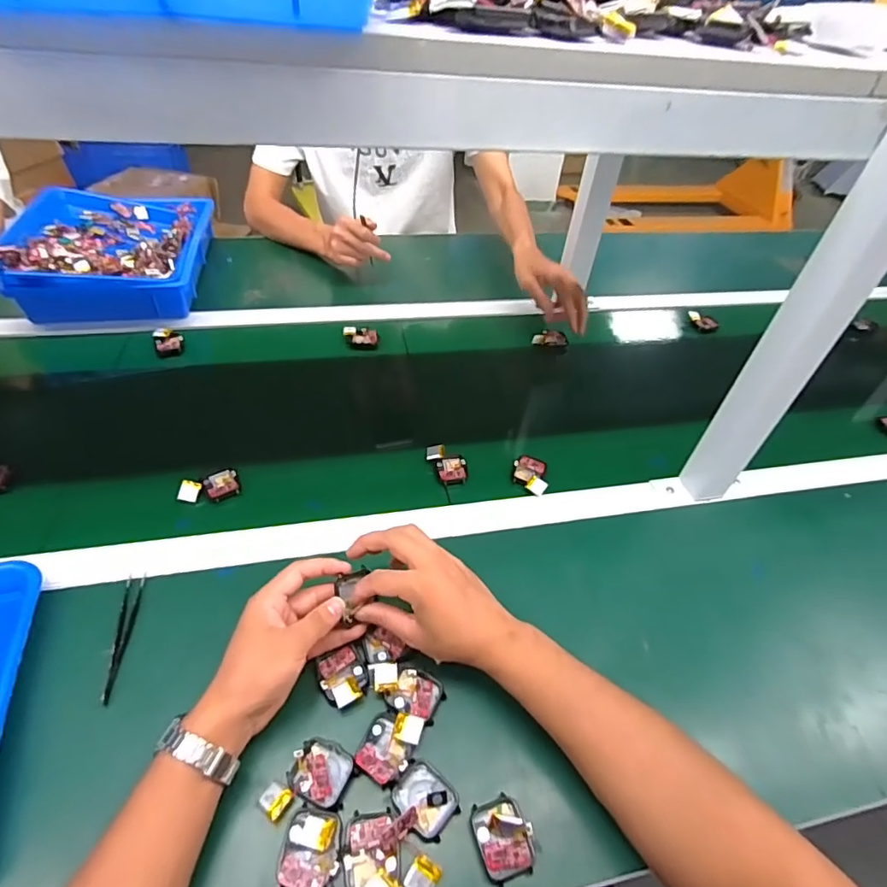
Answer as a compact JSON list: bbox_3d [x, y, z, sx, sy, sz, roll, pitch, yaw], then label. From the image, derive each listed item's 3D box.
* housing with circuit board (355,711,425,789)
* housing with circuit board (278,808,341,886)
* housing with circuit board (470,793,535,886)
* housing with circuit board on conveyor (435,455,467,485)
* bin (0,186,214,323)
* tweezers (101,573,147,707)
[{"bbox_3d":[-0.042,0.235,0.400,0.040,0.014,0.051,20,47,13],"label":"housing with circuit board"},{"bbox_3d":[-0.092,0.282,0.355,0.039,0.010,0.046,5,45,-2],"label":"housing with circuit board"},{"bbox_3d":[0.044,0.281,0.367,0.038,0.015,0.047,-9,47,-15],"label":"housing with circuit board"},{"bbox_3d":[0.010,0.030,0.621,0.036,0.008,0.041,-4,46,-11],"label":"housing with circuit board on conveyor"},{"bbox_3d":[-0.546,-0.323,0.861,0.267,0.102,0.350,-4,46,-10],"label":"bin"},{"bbox_3d":[-0.281,0.167,0.451,0.015,0.005,0.116,-5,46,-11],"label":"tweezers"}]

